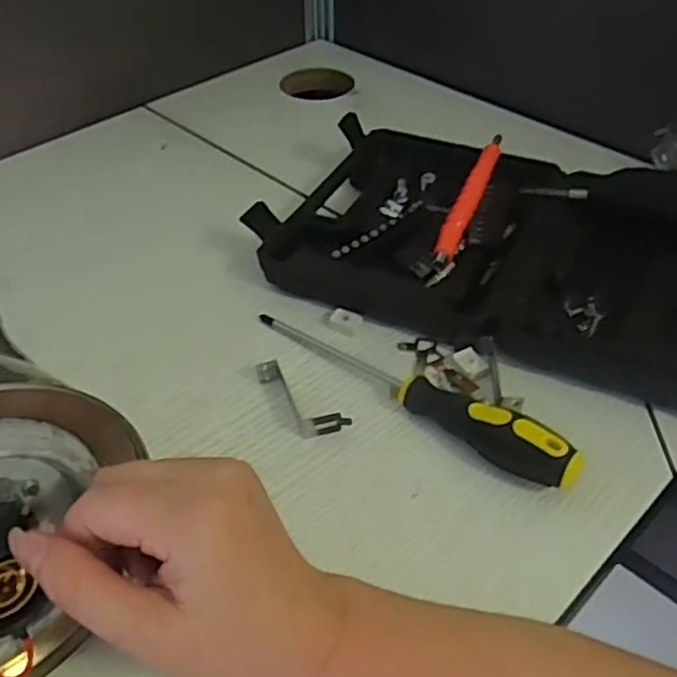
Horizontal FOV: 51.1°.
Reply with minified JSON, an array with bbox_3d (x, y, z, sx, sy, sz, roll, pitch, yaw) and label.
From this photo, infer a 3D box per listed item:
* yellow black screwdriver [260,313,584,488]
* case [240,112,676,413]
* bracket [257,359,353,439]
[{"bbox_3d":[0.039,0.027,0.416,0.217,0.028,0.026,29,51,29],"label":"yellow black screwdriver"},{"bbox_3d":[0.131,-0.071,0.506,0.352,0.045,0.213,17,46,19],"label":"case"},{"bbox_3d":[-0.022,0.034,0.420,0.025,0.013,0.065,-26,48,-24],"label":"bracket"}]

